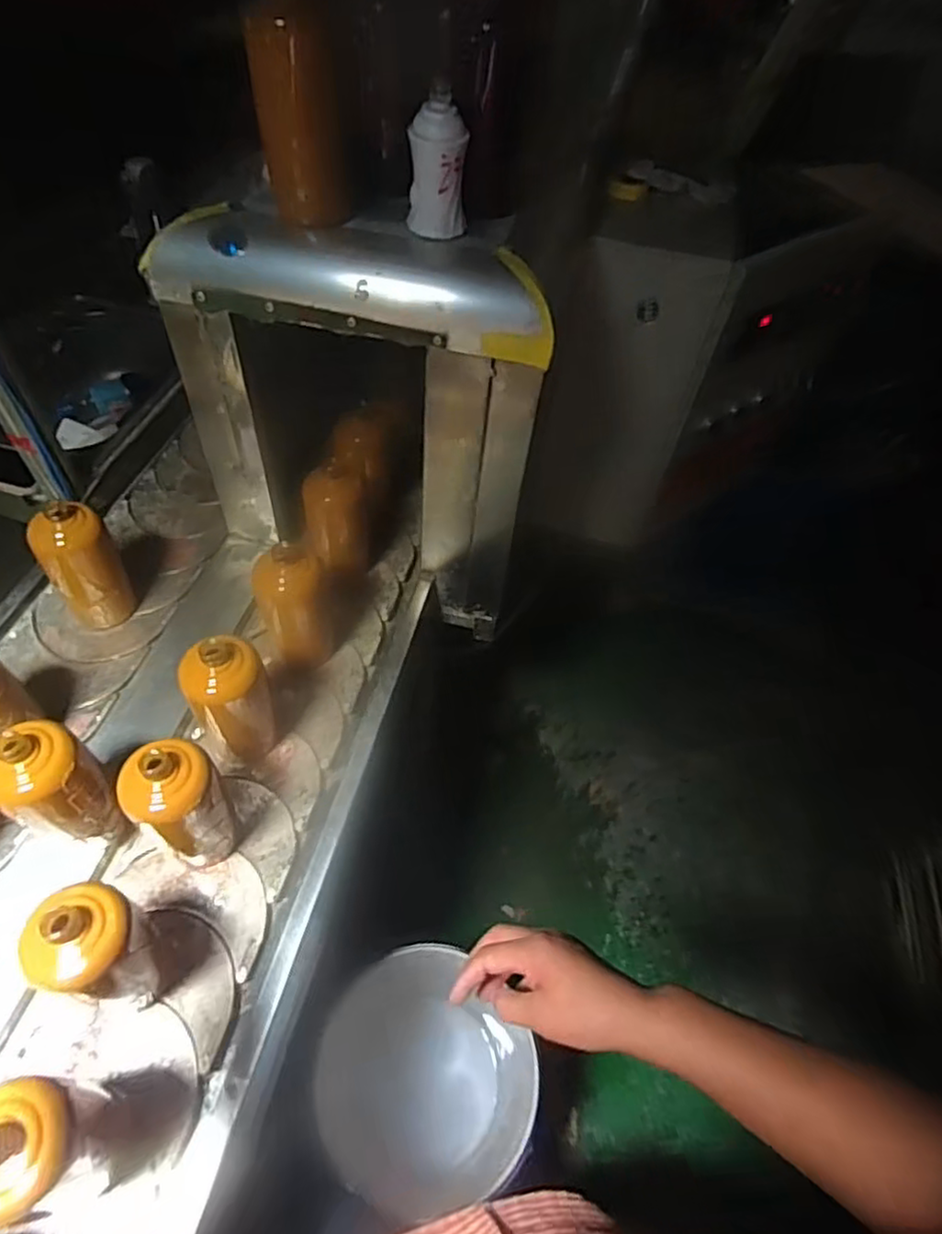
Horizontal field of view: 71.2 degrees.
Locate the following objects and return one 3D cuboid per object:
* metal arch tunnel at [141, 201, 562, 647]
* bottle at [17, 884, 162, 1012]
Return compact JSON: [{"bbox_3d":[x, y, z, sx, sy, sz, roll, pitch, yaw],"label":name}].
[{"bbox_3d":[-0.131,-0.220,0.844,0.412,0.489,0.103,13,53,6],"label":"metal arch tunnel"},{"bbox_3d":[-0.323,0.297,0.584,0.072,0.184,0.083,33,57,20],"label":"bottle"}]

